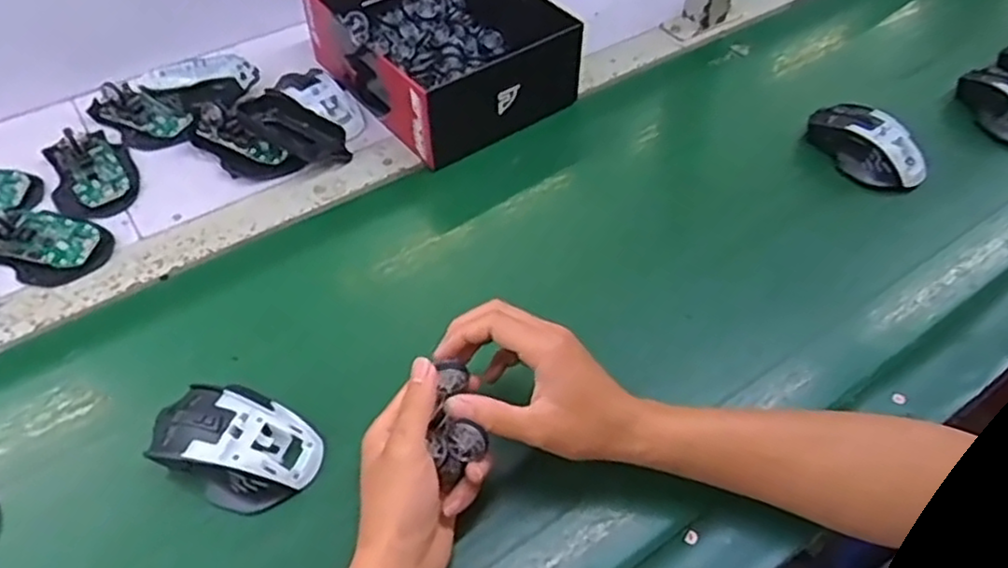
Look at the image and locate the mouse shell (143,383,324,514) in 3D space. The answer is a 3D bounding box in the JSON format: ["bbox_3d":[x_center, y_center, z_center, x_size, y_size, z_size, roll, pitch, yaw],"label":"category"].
[{"bbox_3d":[-0.181,0.108,0.478,0.110,0.039,0.067,17,53,12],"label":"mouse shell"}]

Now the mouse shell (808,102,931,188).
[{"bbox_3d":[0.348,-0.131,0.679,0.065,0.049,0.116,-31,59,-25],"label":"mouse shell"}]

